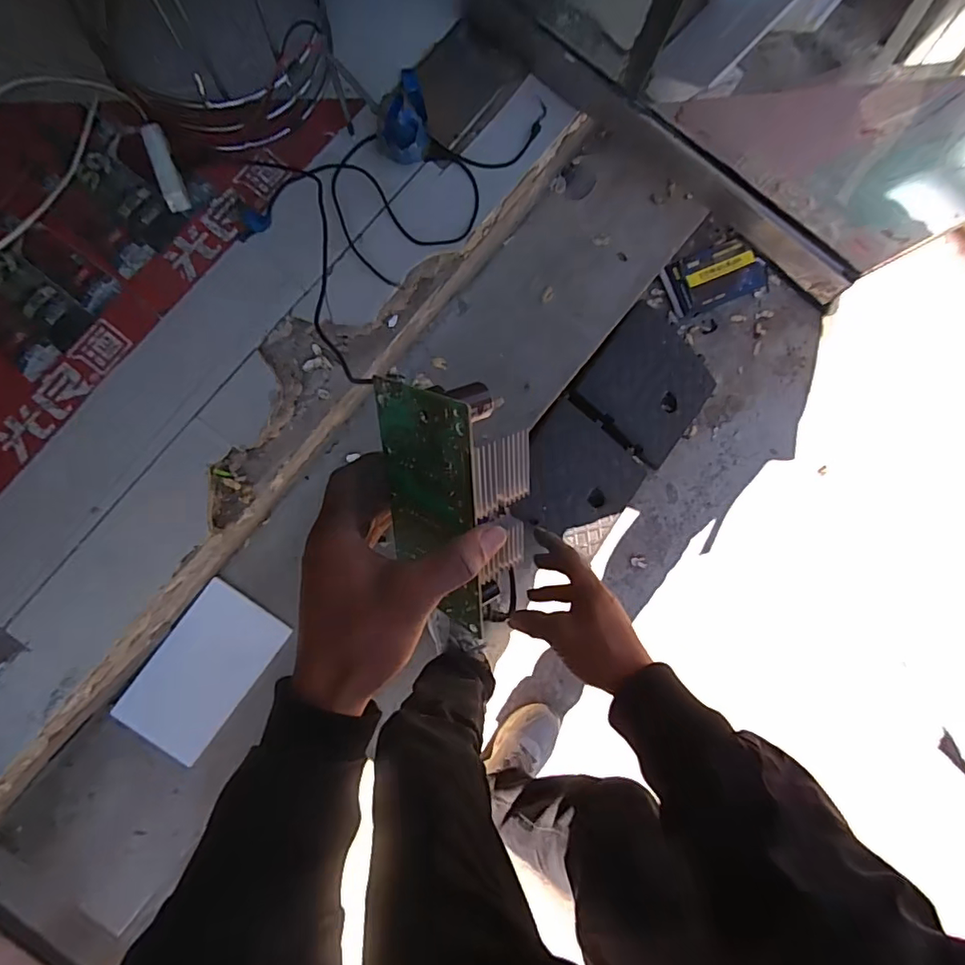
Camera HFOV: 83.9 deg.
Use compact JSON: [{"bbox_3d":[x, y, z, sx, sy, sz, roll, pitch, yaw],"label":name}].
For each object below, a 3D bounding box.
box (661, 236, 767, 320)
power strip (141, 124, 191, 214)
[{"bbox_3d":[0.516,-0.457,1.191,0.229,0.047,0.120,-20,90,-6],"label":"box"},{"bbox_3d":[-0.480,-0.478,0.813,0.032,0.030,0.125,-17,103,-6],"label":"power strip"}]

